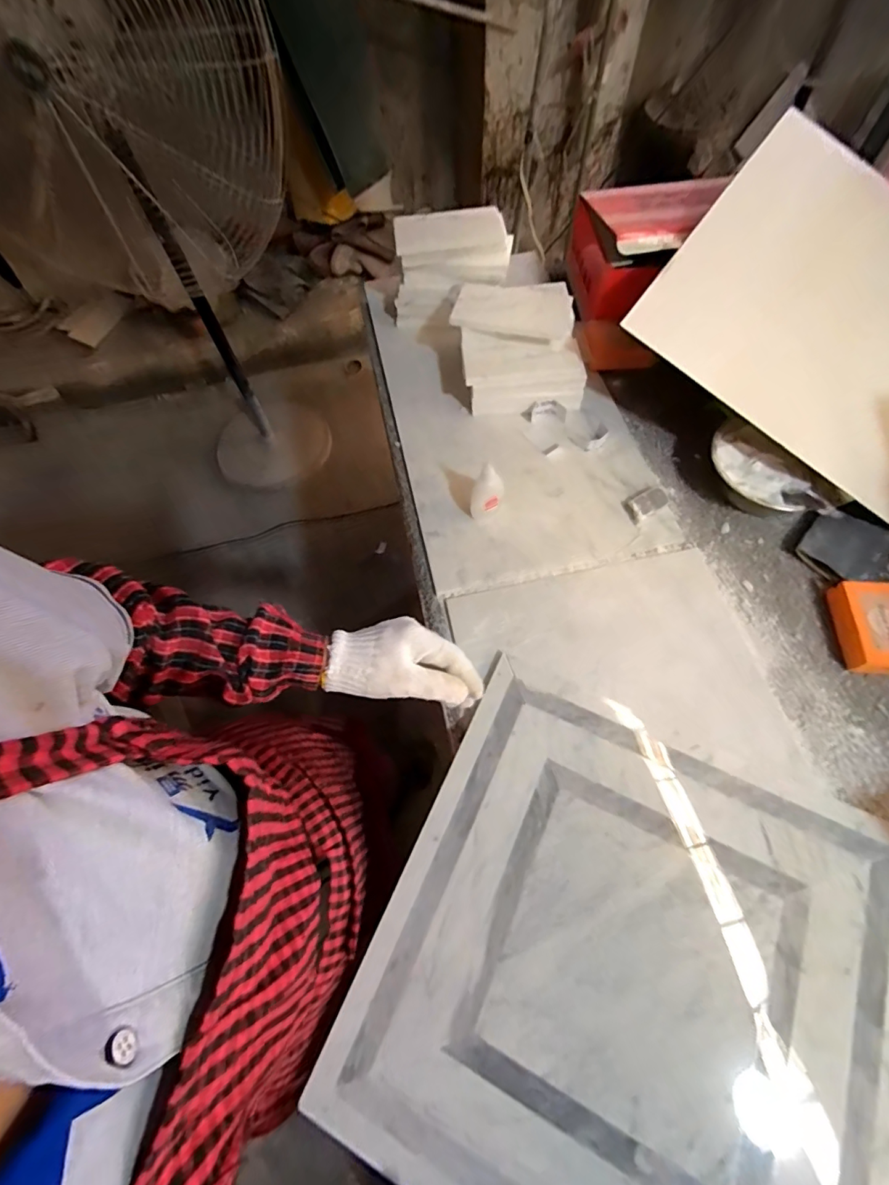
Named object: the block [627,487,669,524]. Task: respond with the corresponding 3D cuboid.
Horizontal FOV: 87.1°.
[{"bbox_3d":[0.249,-0.108,0.572,0.047,0.016,0.030,-25,68,-11],"label":"block"}]

